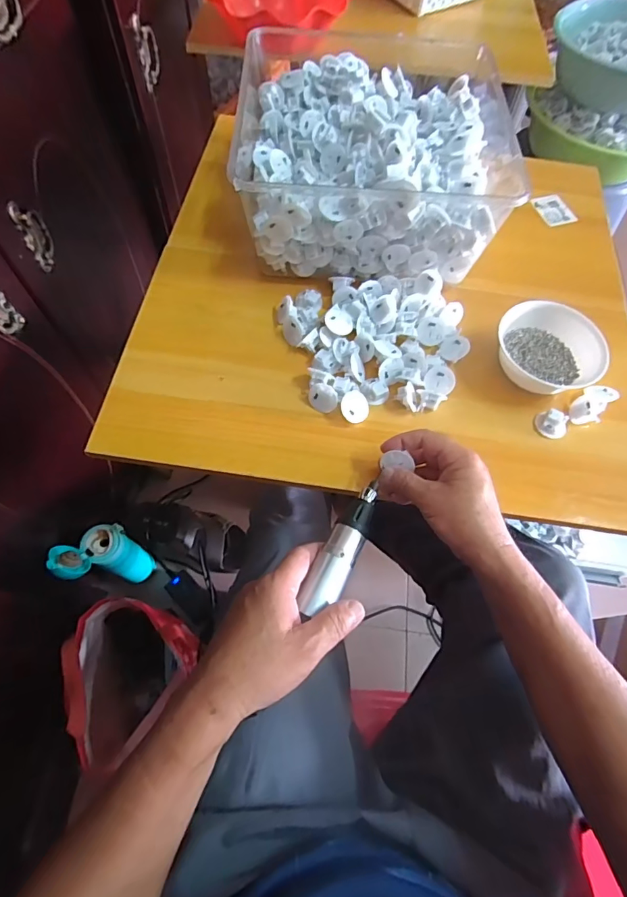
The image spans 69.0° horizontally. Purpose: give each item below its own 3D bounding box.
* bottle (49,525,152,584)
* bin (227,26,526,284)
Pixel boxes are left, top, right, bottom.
[{"bbox_3d":[-0.350,0.193,0.787,0.101,0.241,0.071,-33,71,-17],"label":"bottle"},{"bbox_3d":[0.067,-0.345,0.577,0.308,0.139,0.270,5,65,-1],"label":"bin"}]

